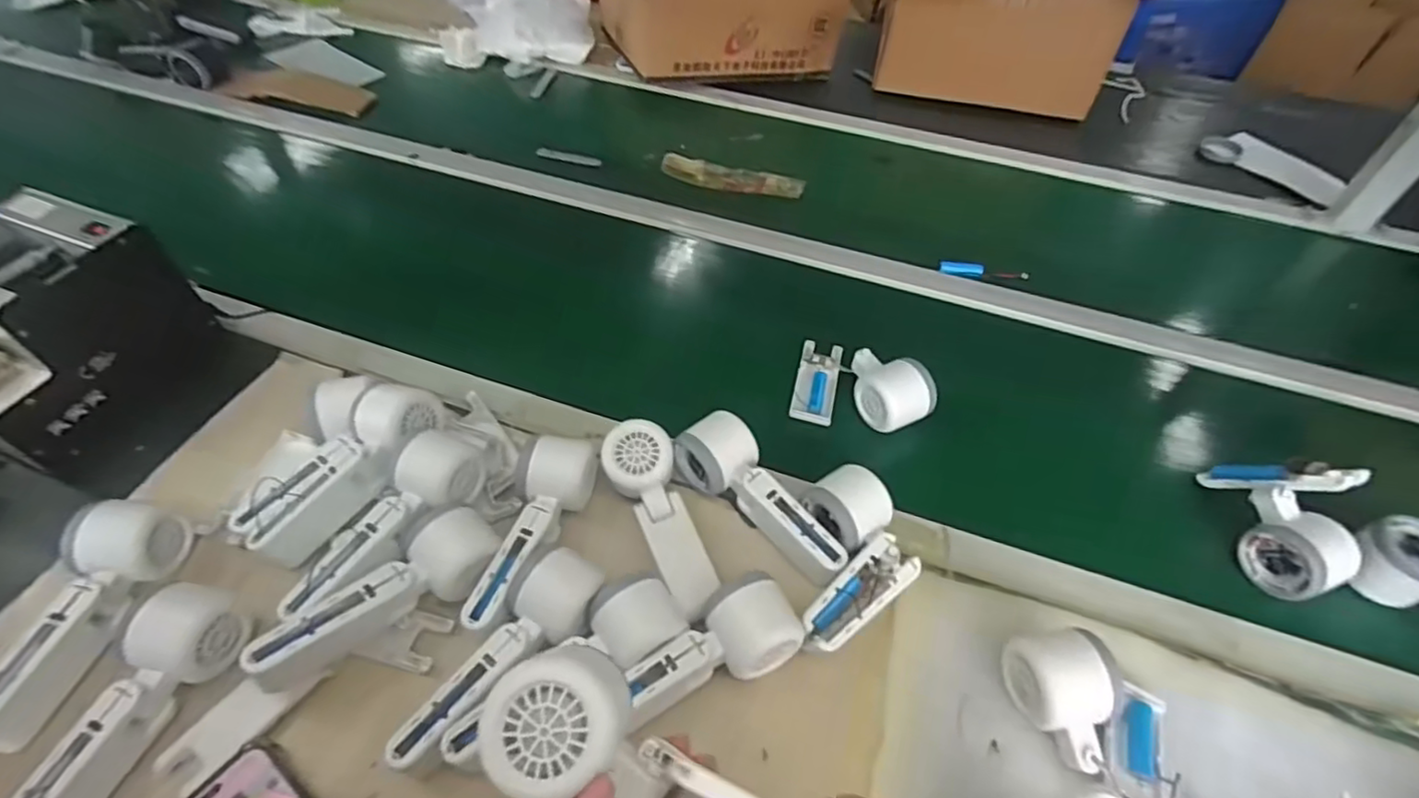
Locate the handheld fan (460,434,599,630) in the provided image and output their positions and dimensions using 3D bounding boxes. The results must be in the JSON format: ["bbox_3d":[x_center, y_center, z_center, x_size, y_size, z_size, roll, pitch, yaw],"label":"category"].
[{"bbox_3d":[-0.136,0.102,0.497,0.052,0.051,0.157,10,49,5],"label":"handheld fan"}]

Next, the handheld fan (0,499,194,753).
[{"bbox_3d":[-0.441,0.147,0.443,0.047,0.051,0.163,10,49,5],"label":"handheld fan"}]

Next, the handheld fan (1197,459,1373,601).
[{"bbox_3d":[0.478,0.107,0.536,0.071,0.100,0.101,-9,84,-17],"label":"handheld fan"}]

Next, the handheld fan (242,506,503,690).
[{"bbox_3d":[-0.229,0.134,0.454,0.159,0.056,0.057,-30,57,-26],"label":"handheld fan"}]

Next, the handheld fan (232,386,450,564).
[{"bbox_3d":[-0.296,0.056,0.523,0.057,0.049,0.166,32,69,22],"label":"handheld fan"}]

